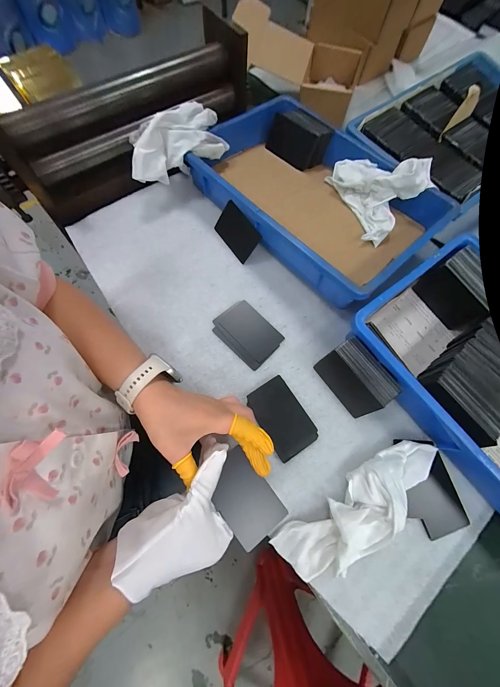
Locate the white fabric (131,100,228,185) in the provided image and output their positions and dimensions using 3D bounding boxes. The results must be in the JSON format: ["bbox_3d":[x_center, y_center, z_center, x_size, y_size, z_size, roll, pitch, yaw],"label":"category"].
[{"bbox_3d":[-0.115,-0.318,0.394,0.159,0.058,0.078,-20,76,-8],"label":"white fabric"}]

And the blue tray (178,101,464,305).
[{"bbox_3d":[0.102,-0.246,0.408,0.252,0.081,0.365,-42,77,-14],"label":"blue tray"}]

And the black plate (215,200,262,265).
[{"bbox_3d":[-0.021,-0.177,0.399,0.051,0.010,0.083,-42,80,23],"label":"black plate"}]

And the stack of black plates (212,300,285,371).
[{"bbox_3d":[-0.004,-0.016,0.357,0.091,0.004,0.067,43,76,12],"label":"stack of black plates"}]

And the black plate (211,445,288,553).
[{"bbox_3d":[-0.007,0.159,0.262,0.053,0.004,0.081,-37,64,-15],"label":"black plate"}]

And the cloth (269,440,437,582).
[{"bbox_3d":[0.131,0.182,0.278,0.209,0.037,0.068,-33,76,-13],"label":"cloth"}]

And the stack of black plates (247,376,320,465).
[{"bbox_3d":[0.041,0.093,0.318,0.056,0.014,0.091,-31,75,-11],"label":"stack of black plates"}]

